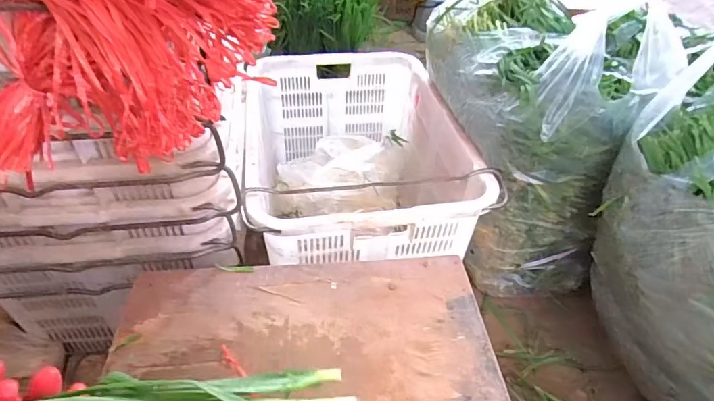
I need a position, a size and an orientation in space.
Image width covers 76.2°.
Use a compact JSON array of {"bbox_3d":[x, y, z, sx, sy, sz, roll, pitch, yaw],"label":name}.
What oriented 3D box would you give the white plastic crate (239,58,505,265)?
[{"bbox_3d":[-0.018,-0.099,1.151,0.472,0.300,0.733,-6,42,-9],"label":"white plastic crate"}]

